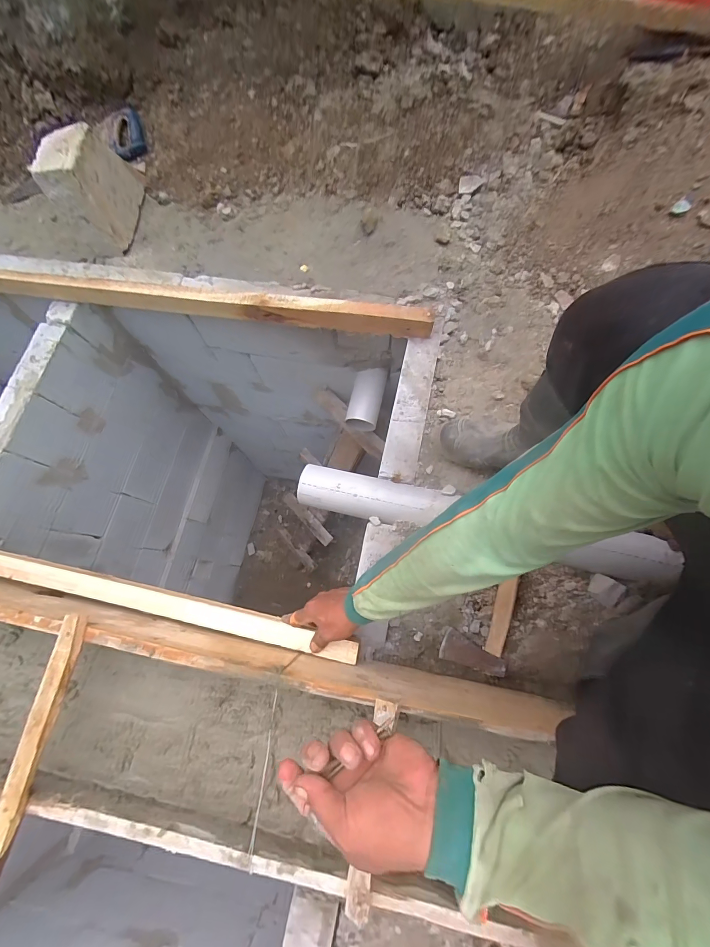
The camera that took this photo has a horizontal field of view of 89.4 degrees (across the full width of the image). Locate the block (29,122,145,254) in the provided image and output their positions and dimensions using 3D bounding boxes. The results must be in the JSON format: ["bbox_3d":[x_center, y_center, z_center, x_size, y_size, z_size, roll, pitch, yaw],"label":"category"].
[{"bbox_3d":[-0.656,-0.729,0.911,0.106,0.202,0.236,5,73,4],"label":"block"}]

